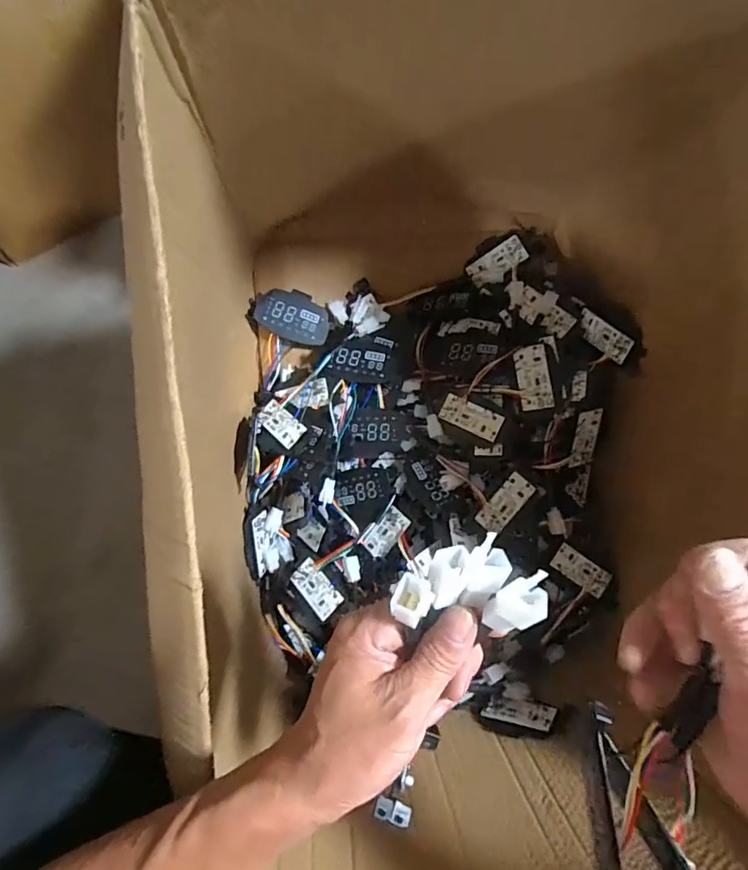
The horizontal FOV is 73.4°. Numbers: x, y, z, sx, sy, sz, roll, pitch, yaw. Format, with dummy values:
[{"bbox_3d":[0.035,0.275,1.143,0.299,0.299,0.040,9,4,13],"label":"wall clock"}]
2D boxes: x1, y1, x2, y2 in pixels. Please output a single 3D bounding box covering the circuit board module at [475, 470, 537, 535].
[{"bbox_3d":[0.171,0.088,0.650,0.037,0.010,0.083,42,84,2],"label":"circuit board module"}]

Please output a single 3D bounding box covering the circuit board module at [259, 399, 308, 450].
[{"bbox_3d":[-0.126,-0.015,0.675,0.078,0.008,0.039,37,80,31],"label":"circuit board module"}]

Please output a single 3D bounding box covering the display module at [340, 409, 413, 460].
[{"bbox_3d":[0.002,0.001,0.693,0.091,0.016,0.070,5,98,-9],"label":"display module"}]

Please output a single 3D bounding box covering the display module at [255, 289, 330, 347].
[{"bbox_3d":[-0.113,-0.168,0.709,0.101,0.010,0.066,17,90,-12],"label":"display module"}]

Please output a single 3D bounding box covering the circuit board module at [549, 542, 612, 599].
[{"bbox_3d":[0.273,0.178,0.662,0.072,0.004,0.037,34,88,21],"label":"circuit board module"}]

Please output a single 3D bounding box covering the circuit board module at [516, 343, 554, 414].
[{"bbox_3d":[0.205,-0.074,0.640,0.038,0.008,0.083,-8,83,9],"label":"circuit board module"}]

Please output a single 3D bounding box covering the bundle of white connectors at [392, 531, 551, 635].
[{"bbox_3d":[0.047,0.074,0.251,0.072,0.020,0.041,2,64,0],"label":"bundle of white connectors"}]

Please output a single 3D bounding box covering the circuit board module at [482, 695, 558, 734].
[{"bbox_3d":[0.173,0.333,0.599,0.082,0.009,0.033,-3,38,32],"label":"circuit board module"}]

